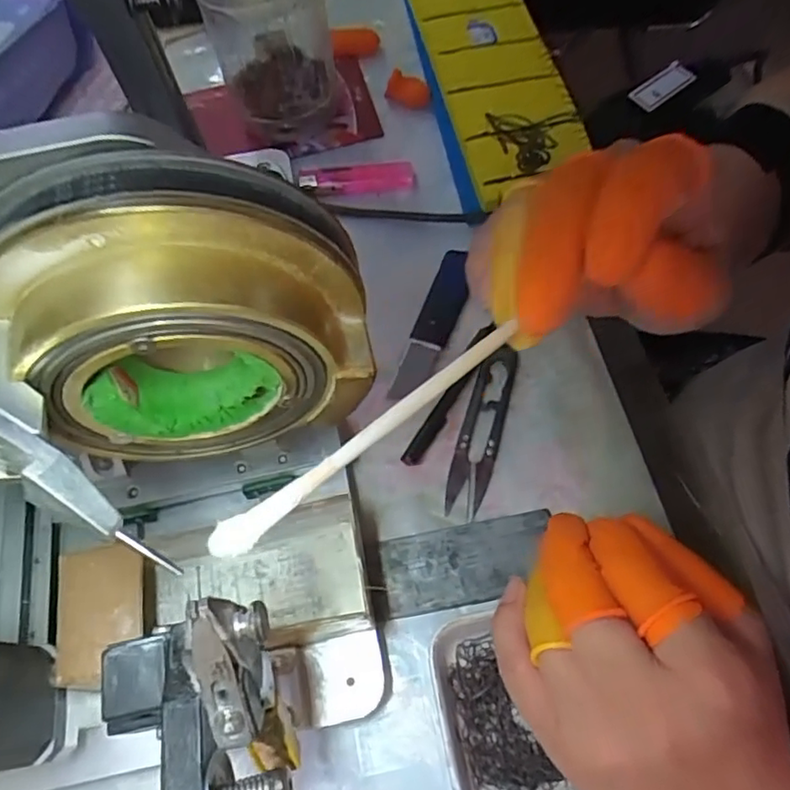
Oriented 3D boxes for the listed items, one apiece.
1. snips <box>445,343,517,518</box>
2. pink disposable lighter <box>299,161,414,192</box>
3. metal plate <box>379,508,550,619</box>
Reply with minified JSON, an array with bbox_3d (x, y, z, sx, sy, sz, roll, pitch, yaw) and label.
[{"bbox_3d":[0.047,0.015,0.334,0.022,0.012,0.095,14,65,10],"label":"snips"},{"bbox_3d":[-0.026,-0.147,0.421,0.076,0.009,0.021,-1,64,2],"label":"pink disposable lighter"},{"bbox_3d":[0.036,0.082,0.307,0.084,0.005,0.038,-10,63,-2],"label":"metal plate"}]

